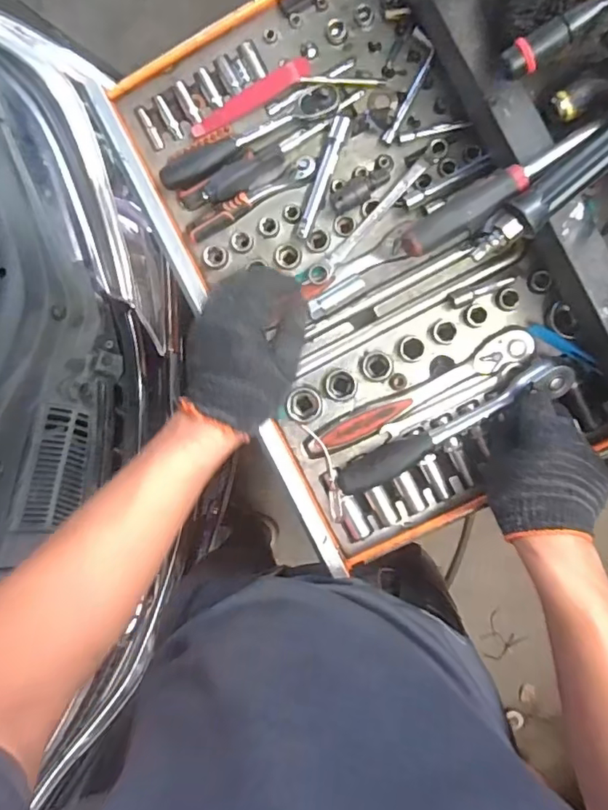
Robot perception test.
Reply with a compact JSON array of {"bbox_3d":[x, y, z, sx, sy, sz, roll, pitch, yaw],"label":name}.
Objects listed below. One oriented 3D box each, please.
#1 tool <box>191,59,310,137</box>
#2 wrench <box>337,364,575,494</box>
[{"bbox_3d":[-0.055,-0.314,0.556,0.134,0.016,0.018,-28,91,6],"label":"tool"},{"bbox_3d":[0.148,0.026,0.548,0.249,0.023,0.035,-28,90,9],"label":"wrench"}]

